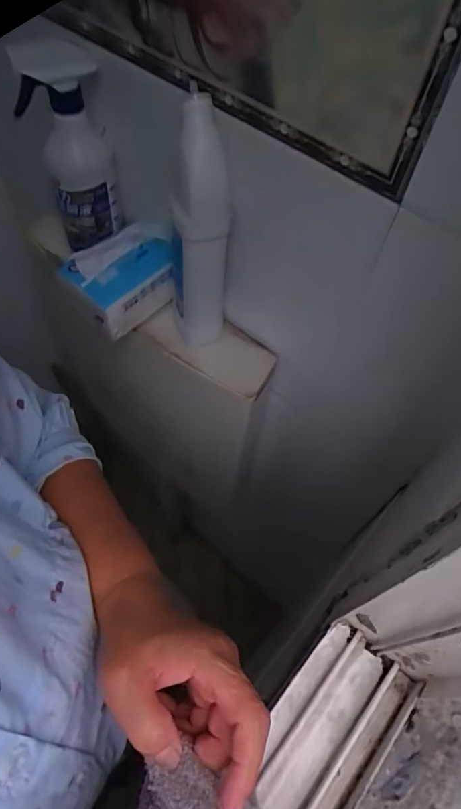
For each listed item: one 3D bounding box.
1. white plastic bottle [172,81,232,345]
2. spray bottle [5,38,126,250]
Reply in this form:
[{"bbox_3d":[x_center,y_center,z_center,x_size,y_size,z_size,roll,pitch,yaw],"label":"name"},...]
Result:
[{"bbox_3d":[-0.030,-0.153,0.451,0.055,0.233,0.048,3,59,-2],"label":"white plastic bottle"},{"bbox_3d":[-0.165,-0.268,0.501,0.072,0.188,0.083,-6,59,-7],"label":"spray bottle"}]

